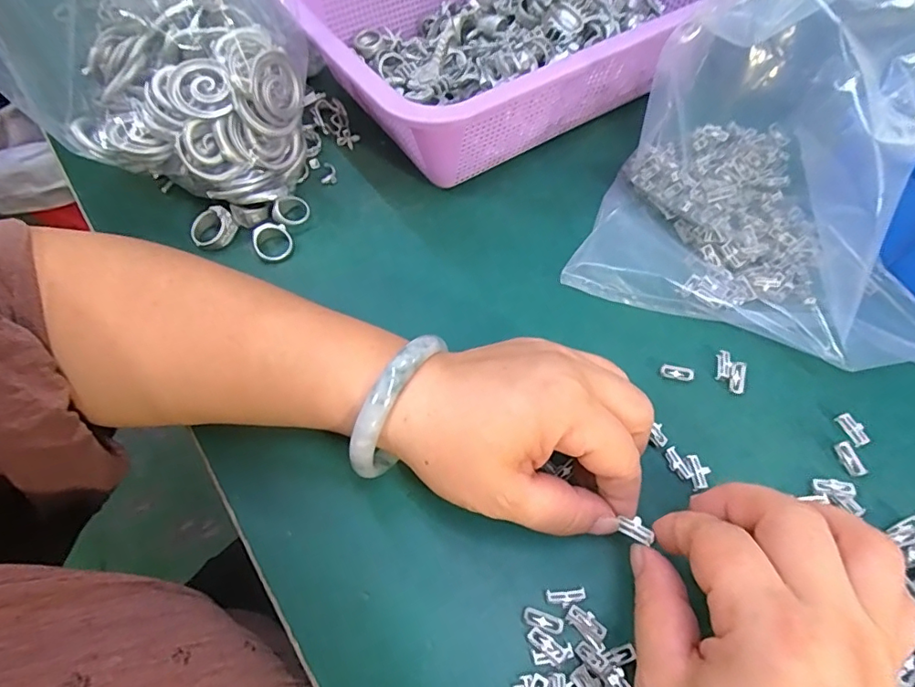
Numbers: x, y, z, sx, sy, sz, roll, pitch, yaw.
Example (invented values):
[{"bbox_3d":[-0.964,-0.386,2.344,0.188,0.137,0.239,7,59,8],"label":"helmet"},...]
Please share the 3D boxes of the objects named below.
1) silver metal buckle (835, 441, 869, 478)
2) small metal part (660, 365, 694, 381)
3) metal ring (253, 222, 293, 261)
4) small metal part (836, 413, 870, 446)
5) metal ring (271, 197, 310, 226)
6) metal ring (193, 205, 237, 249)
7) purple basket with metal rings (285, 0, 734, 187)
[{"bbox_3d":[0.193,0.057,0.249,0.008,0.006,0.017,-15,61,-8],"label":"silver metal buckle"},{"bbox_3d":[0.119,0.016,0.276,0.016,0.006,0.007,9,61,7],"label":"small metal part"},{"bbox_3d":[-0.116,-0.064,0.320,0.023,0.005,0.025,5,74,-18],"label":"metal ring"},{"bbox_3d":[0.199,0.044,0.257,0.006,0.007,0.016,-15,61,-6],"label":"small metal part"},{"bbox_3d":[-0.108,-0.086,0.330,0.023,0.007,0.019,-36,97,-19],"label":"metal ring"},{"bbox_3d":[-0.154,-0.072,0.322,0.027,0.020,0.021,-33,64,-16],"label":"metal ring"},{"bbox_3d":[0.044,-0.231,0.372,0.301,0.079,0.229,-32,65,-17],"label":"purple basket with metal rings"}]

